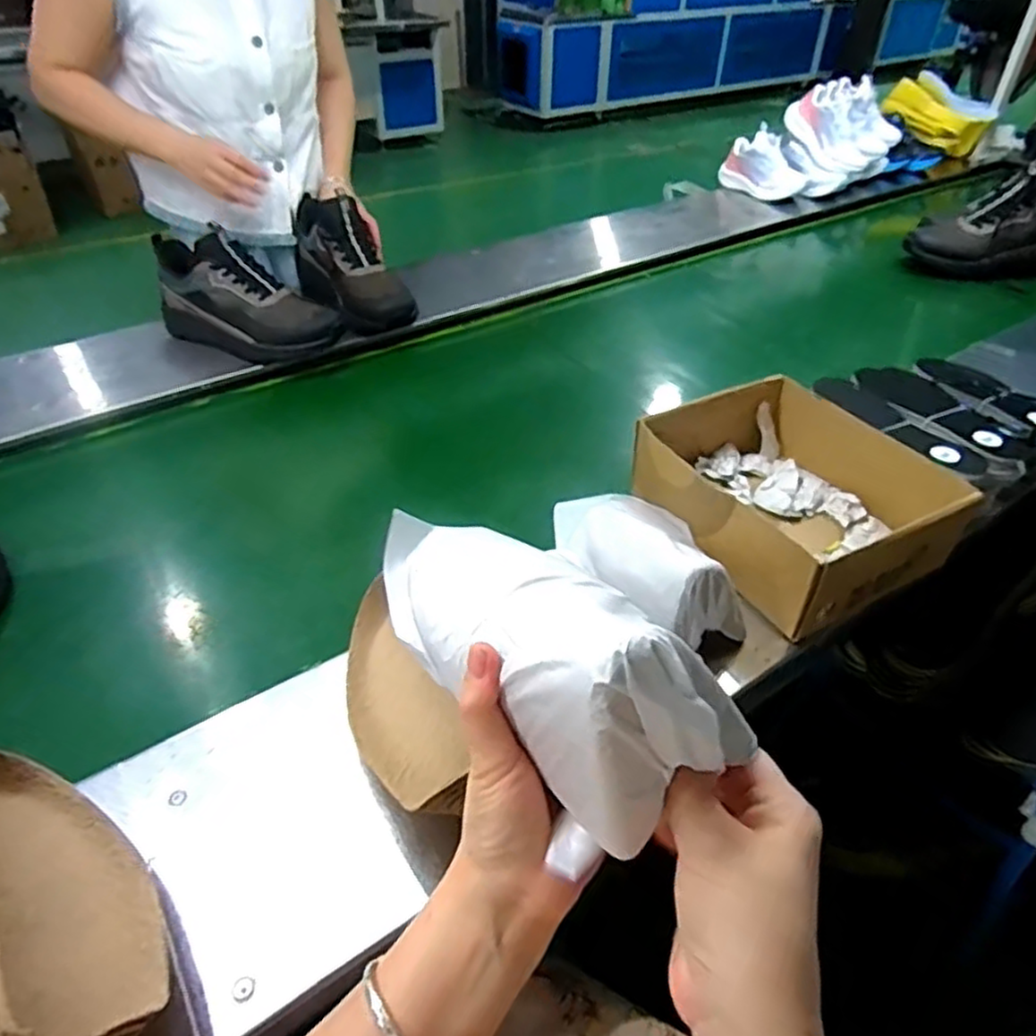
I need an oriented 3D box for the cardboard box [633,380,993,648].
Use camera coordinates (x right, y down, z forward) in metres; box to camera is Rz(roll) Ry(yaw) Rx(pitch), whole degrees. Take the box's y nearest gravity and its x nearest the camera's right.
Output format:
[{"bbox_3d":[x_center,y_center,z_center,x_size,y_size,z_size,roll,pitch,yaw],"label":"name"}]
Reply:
[{"bbox_3d":[0.285,-0.017,0.756,0.236,0.117,0.273,-22,45,-23],"label":"cardboard box"}]

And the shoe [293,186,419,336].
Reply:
[{"bbox_3d":[-0.274,-0.410,1.143,0.131,0.156,0.271,-21,45,-22],"label":"shoe"}]

